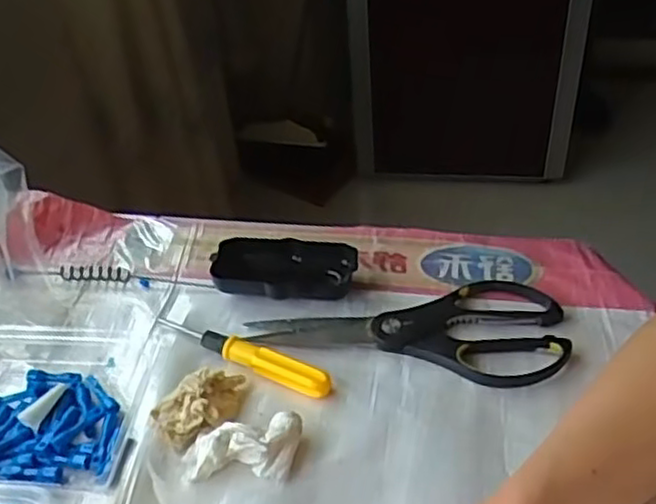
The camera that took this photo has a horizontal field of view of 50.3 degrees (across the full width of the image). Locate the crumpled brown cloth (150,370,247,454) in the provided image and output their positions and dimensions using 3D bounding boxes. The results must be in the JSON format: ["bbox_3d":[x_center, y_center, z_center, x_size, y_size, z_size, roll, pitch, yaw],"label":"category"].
[{"bbox_3d":[-0.079,0.098,0.448,0.062,0.023,0.037,-25,44,-22],"label":"crumpled brown cloth"}]

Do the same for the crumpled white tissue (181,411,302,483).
[{"bbox_3d":[-0.052,0.116,0.422,0.068,0.027,0.036,0,40,5],"label":"crumpled white tissue"}]

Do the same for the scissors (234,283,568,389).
[{"bbox_3d":[0.059,0.048,0.504,0.213,0.010,0.095,6,41,12],"label":"scissors"}]

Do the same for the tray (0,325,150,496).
[{"bbox_3d":[-0.217,0.099,0.459,0.188,0.031,0.123,-2,40,3],"label":"tray"}]

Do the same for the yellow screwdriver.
[{"bbox_3d":[-0.061,0.070,0.485,0.139,0.015,0.017,17,44,23],"label":"yellow screwdriver"}]

